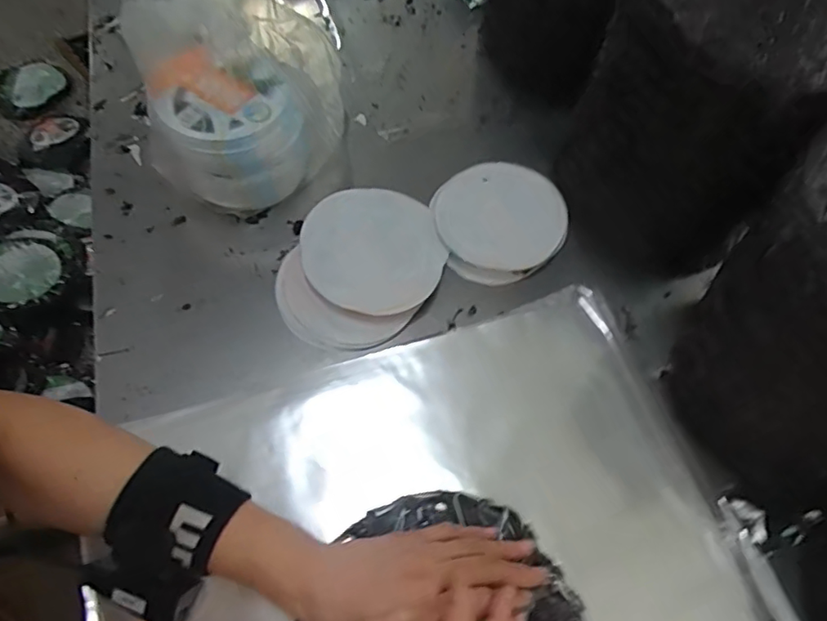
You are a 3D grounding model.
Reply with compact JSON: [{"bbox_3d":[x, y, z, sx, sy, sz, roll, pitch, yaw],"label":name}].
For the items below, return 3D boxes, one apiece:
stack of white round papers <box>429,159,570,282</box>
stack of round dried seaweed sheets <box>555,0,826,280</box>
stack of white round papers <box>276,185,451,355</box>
[{"bbox_3d":[0.086,-0.093,0.586,0.122,0.030,0.127,-14,65,-10],"label":"stack of white round papers"},{"bbox_3d":[0.257,-0.174,0.512,0.173,0.232,0.206,39,68,15],"label":"stack of round dried seaweed sheets"},{"bbox_3d":[-0.048,-0.045,0.562,0.141,0.046,0.180,27,66,10],"label":"stack of white round papers"}]

